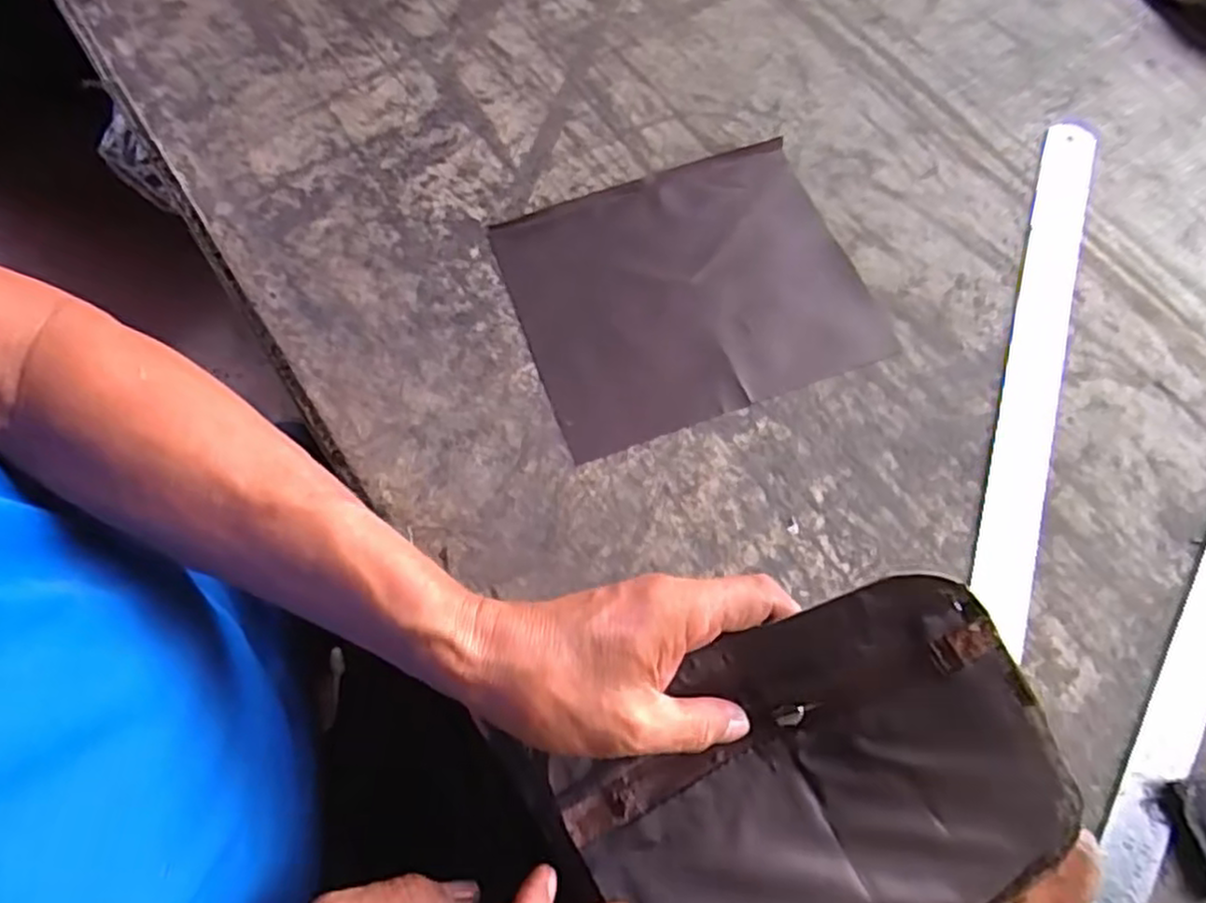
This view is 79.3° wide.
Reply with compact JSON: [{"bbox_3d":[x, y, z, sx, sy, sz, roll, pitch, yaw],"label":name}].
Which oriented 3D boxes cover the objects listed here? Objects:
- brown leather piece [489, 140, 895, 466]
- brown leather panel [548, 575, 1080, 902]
[{"bbox_3d":[0.049,-0.092,0.412,0.188,0.009,0.154,-19,68,-10],"label":"brown leather piece"},{"bbox_3d":[0.087,0.143,0.288,0.183,0.033,0.146,-33,93,4],"label":"brown leather panel"}]

